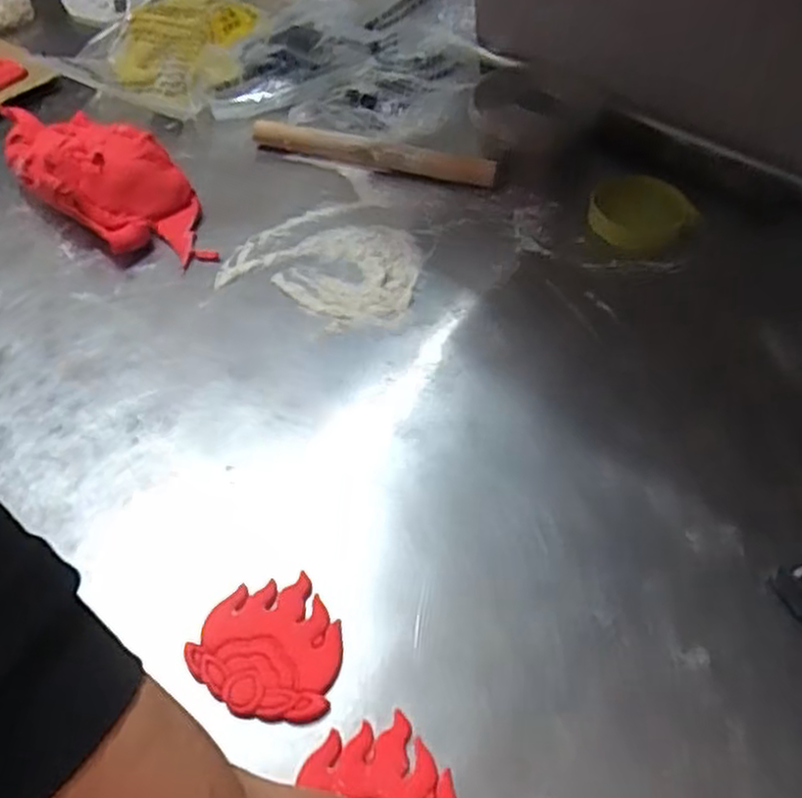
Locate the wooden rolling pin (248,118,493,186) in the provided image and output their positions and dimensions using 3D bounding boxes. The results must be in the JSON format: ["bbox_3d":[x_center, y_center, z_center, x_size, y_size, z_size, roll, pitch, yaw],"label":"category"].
[{"bbox_3d":[-0.030,-0.231,0.722,0.237,0.026,0.023,14,52,13],"label":"wooden rolling pin"}]

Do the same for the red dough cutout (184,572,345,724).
[{"bbox_3d":[-0.075,0.138,0.431,0.080,0.008,0.079,-1,50,1],"label":"red dough cutout"}]

